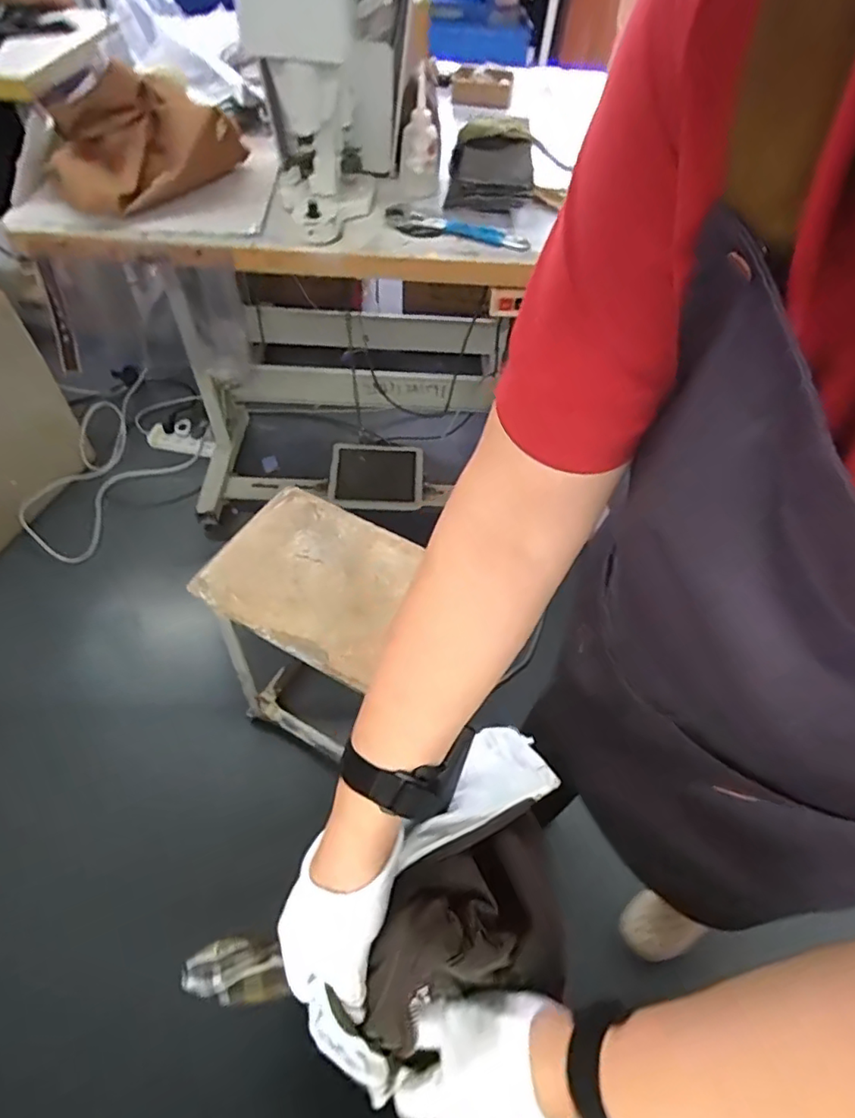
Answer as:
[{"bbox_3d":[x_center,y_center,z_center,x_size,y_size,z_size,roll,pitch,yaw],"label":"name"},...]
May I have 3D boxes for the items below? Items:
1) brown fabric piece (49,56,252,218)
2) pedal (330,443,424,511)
[{"bbox_3d":[-0.441,-0.679,0.919,0.185,0.129,0.332,27,57,15],"label":"brown fabric piece"},{"bbox_3d":[-0.131,-0.223,1.480,0.240,0.044,0.207,3,55,-2],"label":"pedal"}]

